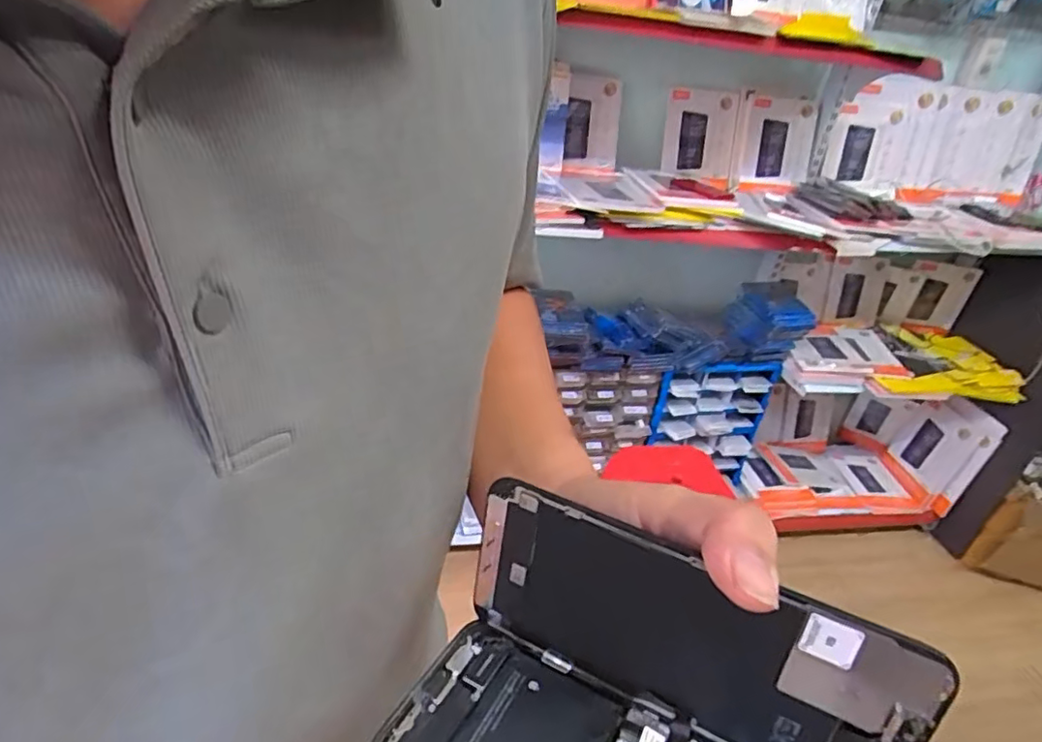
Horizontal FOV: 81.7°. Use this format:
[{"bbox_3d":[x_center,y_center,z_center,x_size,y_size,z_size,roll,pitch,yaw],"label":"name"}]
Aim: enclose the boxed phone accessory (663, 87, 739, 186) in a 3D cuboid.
[{"bbox_3d":[0.474,-0.622,1.592,0.195,0.243,0.033,1,4,-4],"label":"boxed phone accessory"}]

